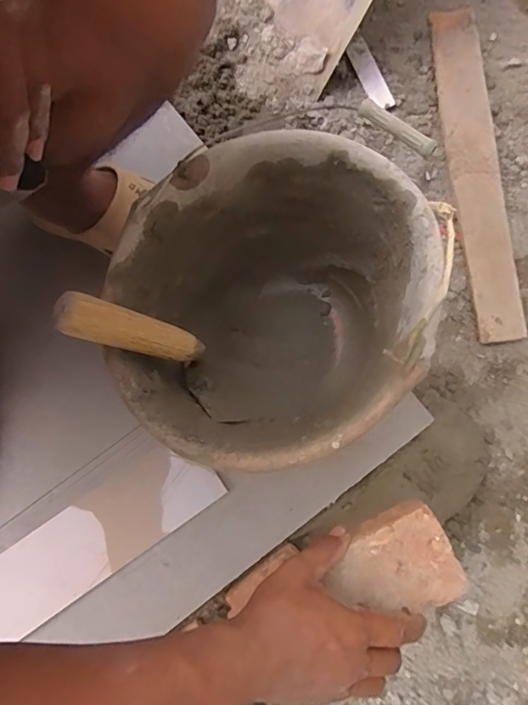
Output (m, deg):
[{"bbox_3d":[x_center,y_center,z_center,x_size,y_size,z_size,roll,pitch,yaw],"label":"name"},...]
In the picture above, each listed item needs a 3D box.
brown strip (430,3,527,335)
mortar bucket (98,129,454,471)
[{"bbox_3d":[0.294,-0.258,0.665,0.067,0.016,0.493,-6,81,10],"label":"brown strip"},{"bbox_3d":[0.007,-0.031,0.470,0.253,0.209,0.278,0,77,2],"label":"mortar bucket"}]

